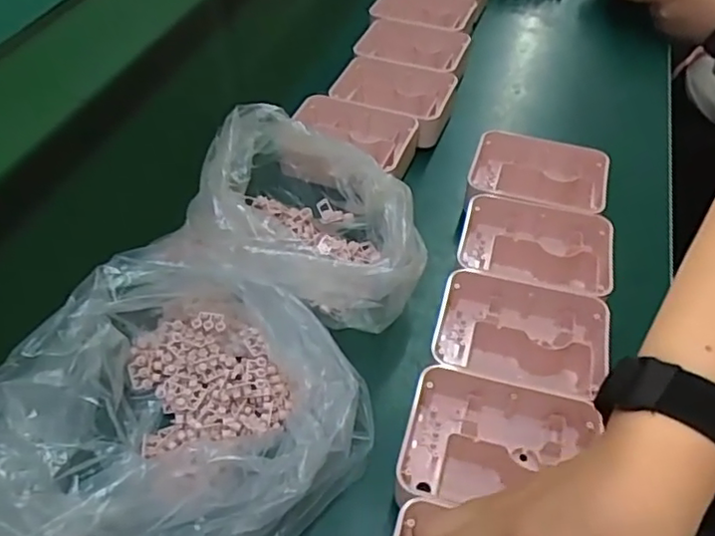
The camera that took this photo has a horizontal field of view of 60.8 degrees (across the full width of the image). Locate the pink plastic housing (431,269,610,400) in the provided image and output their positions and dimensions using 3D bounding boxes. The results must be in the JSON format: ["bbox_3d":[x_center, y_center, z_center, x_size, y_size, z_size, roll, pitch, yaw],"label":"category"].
[{"bbox_3d":[0.132,0.048,0.491,0.130,0.037,0.077,12,49,10],"label":"pink plastic housing"}]

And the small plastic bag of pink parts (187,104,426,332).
[{"bbox_3d":[-0.038,-0.045,0.515,0.173,0.087,0.189,-4,48,-4],"label":"small plastic bag of pink parts"}]

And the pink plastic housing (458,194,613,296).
[{"bbox_3d":[0.156,-0.013,0.546,0.129,0.034,0.093,11,49,9],"label":"pink plastic housing"}]

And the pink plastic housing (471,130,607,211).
[{"bbox_3d":[0.179,-0.086,0.612,0.131,0.037,0.104,12,49,9],"label":"pink plastic housing"}]

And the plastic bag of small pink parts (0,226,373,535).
[{"bbox_3d":[-0.122,0.103,0.402,0.212,0.087,0.241,28,53,22],"label":"plastic bag of small pink parts"}]

